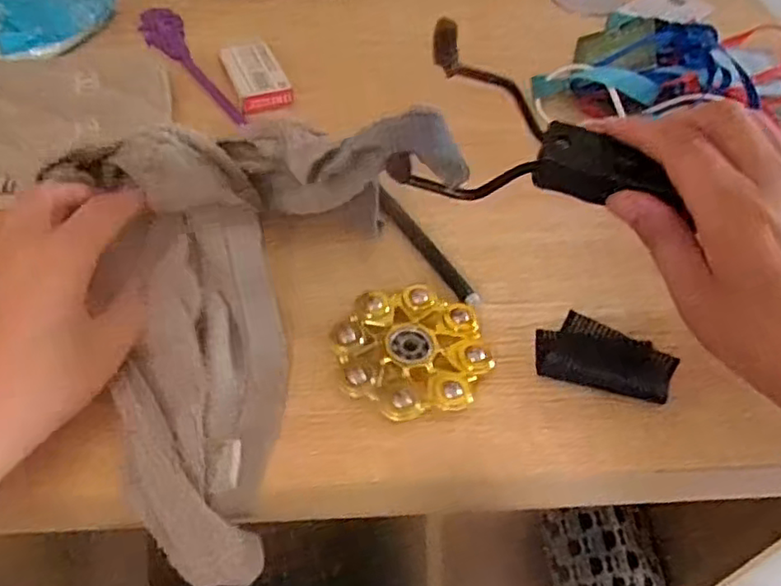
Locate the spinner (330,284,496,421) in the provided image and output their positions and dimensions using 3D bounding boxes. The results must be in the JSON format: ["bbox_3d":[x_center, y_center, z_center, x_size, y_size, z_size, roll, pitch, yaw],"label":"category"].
[{"bbox_3d":[0.010,0.029,0.326,0.074,0.011,0.073,2,49,-2],"label":"spinner"}]

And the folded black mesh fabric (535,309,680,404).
[{"bbox_3d":[0.108,0.033,0.327,0.065,0.015,0.035,18,51,11],"label":"folded black mesh fabric"}]

